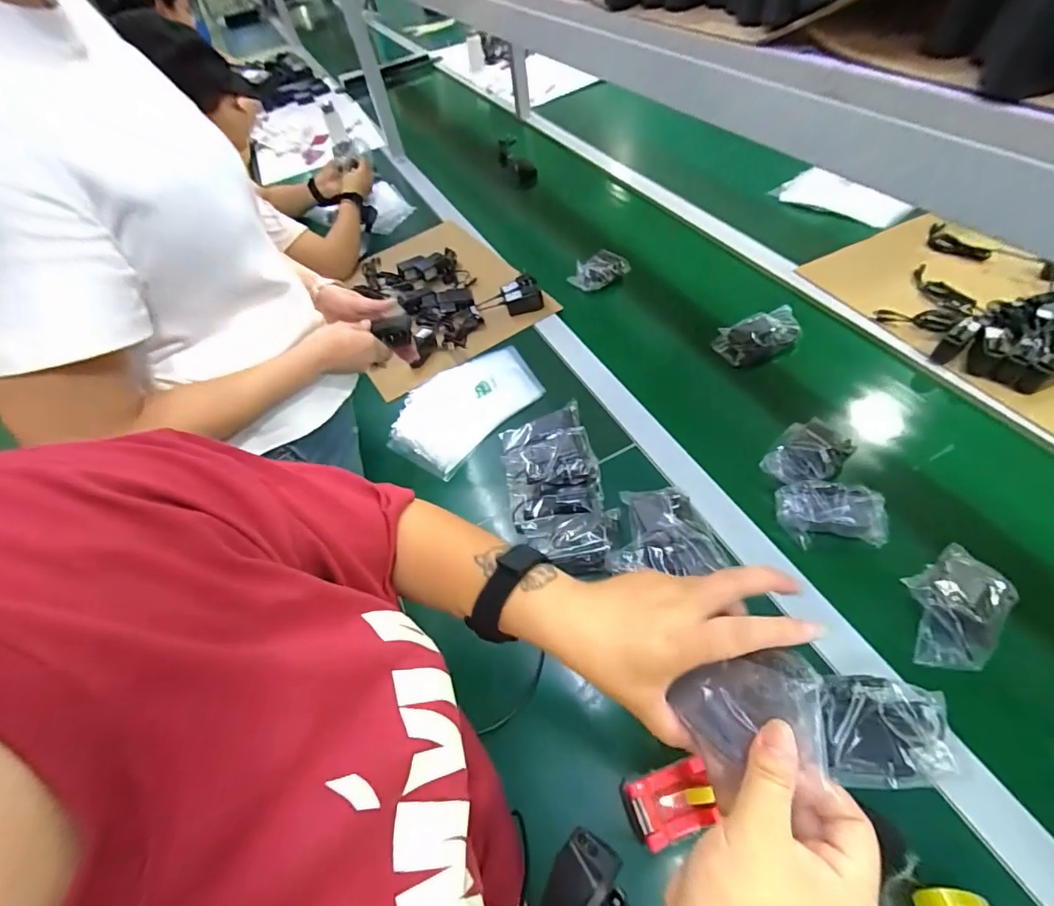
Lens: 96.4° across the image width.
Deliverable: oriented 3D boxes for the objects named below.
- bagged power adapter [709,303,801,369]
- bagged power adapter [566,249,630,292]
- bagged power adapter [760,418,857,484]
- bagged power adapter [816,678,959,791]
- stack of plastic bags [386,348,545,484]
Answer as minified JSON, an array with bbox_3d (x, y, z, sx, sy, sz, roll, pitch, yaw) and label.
[{"bbox_3d":[0.407,-0.201,0.831,0.130,0.056,0.083,-20,52,-11],"label":"bagged power adapter"},{"bbox_3d":[0.153,-0.392,1.014,0.128,0.044,0.073,-15,51,-7],"label":"bagged power adapter"},{"bbox_3d":[0.400,0.001,0.667,0.110,0.040,0.085,-38,57,-23],"label":"bagged power adapter"},{"bbox_3d":[0.345,0.269,0.455,0.112,0.026,0.094,4,51,9],"label":"bagged power adapter"},{"bbox_3d":[-0.113,-0.087,0.843,0.275,0.019,0.179,-40,62,-15],"label":"stack of plastic bags"}]

